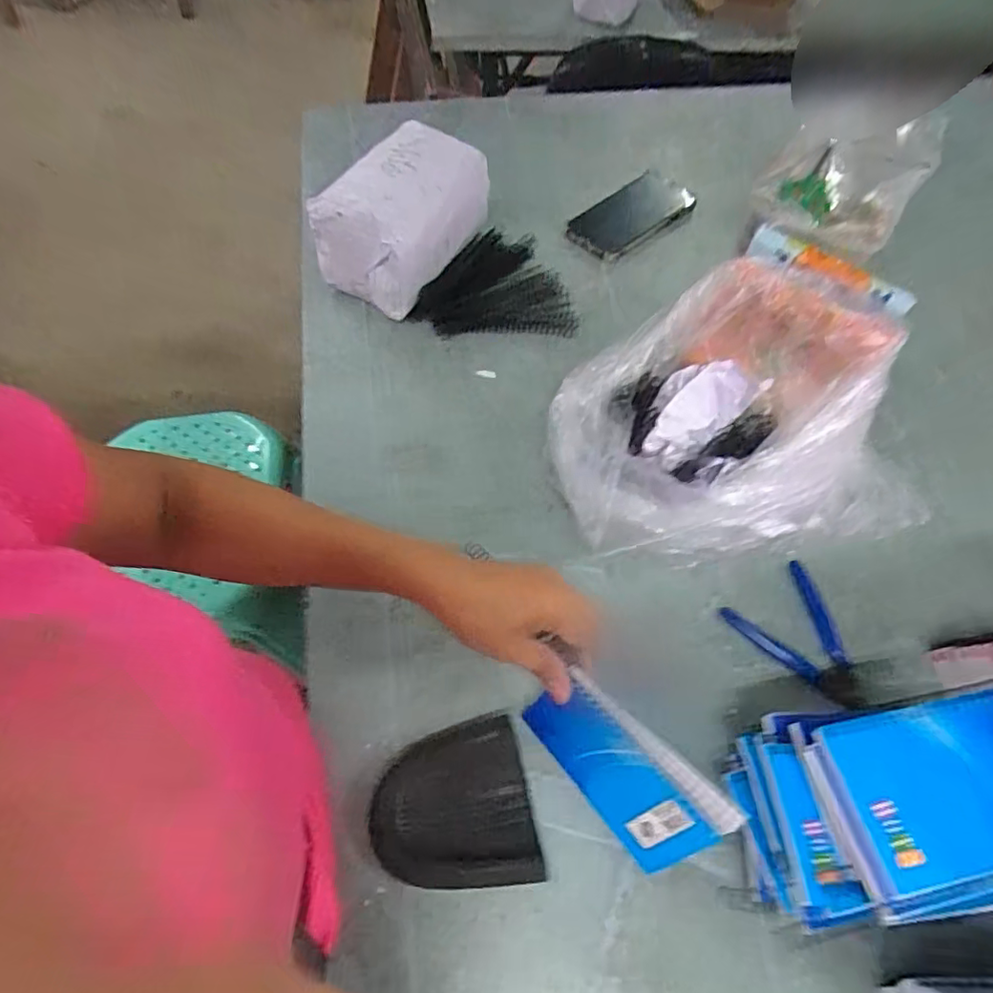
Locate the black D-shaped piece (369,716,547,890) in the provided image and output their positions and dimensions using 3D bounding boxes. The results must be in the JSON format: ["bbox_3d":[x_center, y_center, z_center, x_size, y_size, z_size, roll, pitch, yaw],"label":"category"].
[{"bbox_3d":[-0.030,0.207,0.382,0.101,0.027,0.095,-9,63,-7],"label":"black D-shaped piece"}]

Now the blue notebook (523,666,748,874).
[{"bbox_3d":[0.081,0.179,0.379,0.132,0.090,0.013,44,41,20],"label":"blue notebook"}]

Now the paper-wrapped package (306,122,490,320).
[{"bbox_3d":[-0.093,-0.291,0.604,0.118,0.102,0.174,29,64,12],"label":"paper-wrapped package"}]

